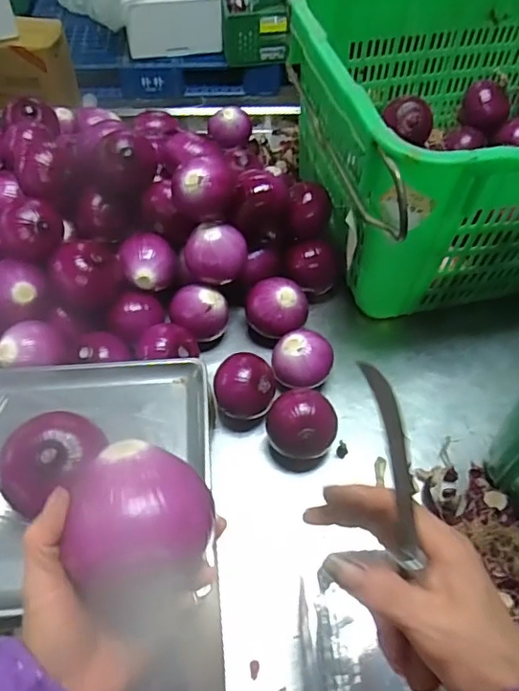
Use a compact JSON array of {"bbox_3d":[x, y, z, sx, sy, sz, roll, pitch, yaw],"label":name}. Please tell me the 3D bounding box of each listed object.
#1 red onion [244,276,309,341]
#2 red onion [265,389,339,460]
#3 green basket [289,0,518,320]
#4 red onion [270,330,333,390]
[{"bbox_3d":[0.024,-0.043,0.735,0.087,0.078,0.071,5,54,1],"label":"red onion"},{"bbox_3d":[0.048,0.098,0.630,0.073,0.081,0.068,-3,55,-5],"label":"red onion"},{"bbox_3d":[0.353,-0.306,0.768,0.574,0.274,0.417,-8,55,-8],"label":"green basket"},{"bbox_3d":[0.055,0.028,0.690,0.081,0.064,0.082,9,55,4],"label":"red onion"}]

